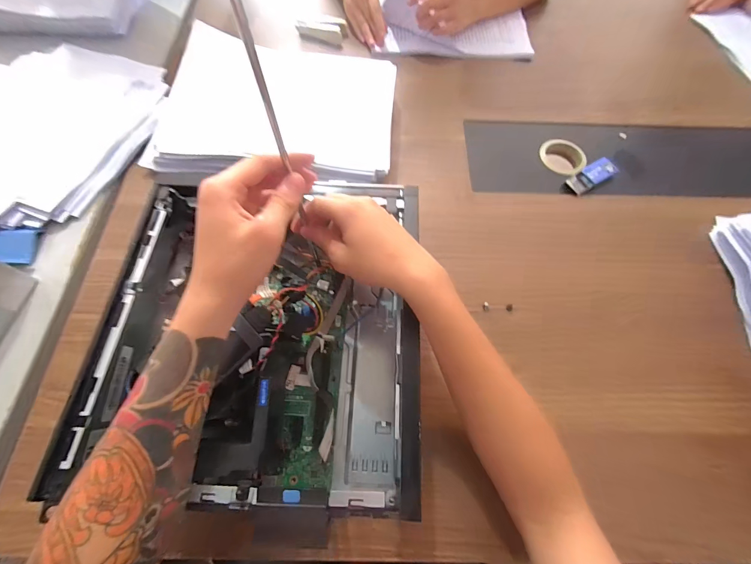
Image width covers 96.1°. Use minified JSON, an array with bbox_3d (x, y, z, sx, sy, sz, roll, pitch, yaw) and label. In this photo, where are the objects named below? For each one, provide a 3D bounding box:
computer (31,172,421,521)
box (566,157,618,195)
[{"bbox_3d":[-0.105,0.048,0.354,0.286,0.096,0.300,3,65,0],"label":"computer"},{"bbox_3d":[0.322,-0.158,0.497,0.085,0.013,0.032,-31,69,-14],"label":"box"}]

